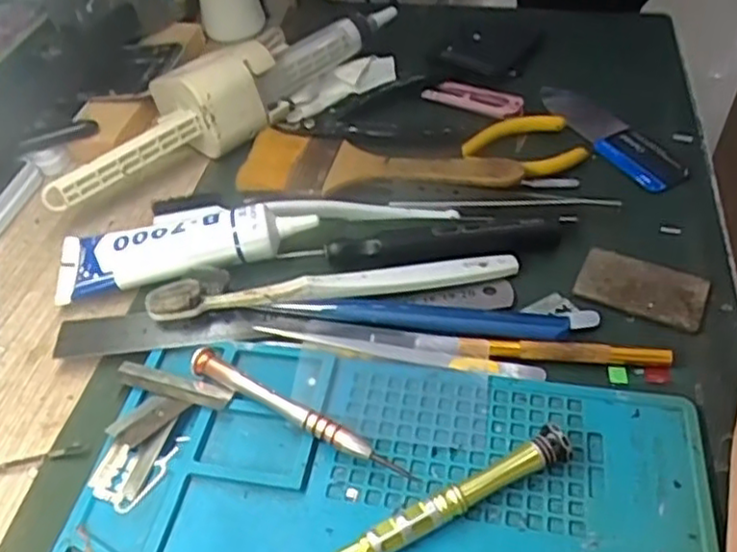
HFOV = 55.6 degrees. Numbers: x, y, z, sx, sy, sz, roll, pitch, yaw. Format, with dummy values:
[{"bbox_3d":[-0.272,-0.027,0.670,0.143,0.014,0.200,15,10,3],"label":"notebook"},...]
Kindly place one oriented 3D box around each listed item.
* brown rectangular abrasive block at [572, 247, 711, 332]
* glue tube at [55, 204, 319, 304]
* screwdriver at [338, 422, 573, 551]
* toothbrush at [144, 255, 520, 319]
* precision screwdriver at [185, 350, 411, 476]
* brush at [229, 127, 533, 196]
[{"bbox_3d":[0.138,0.004,0.352,0.060,0.004,0.036,20,51,22],"label":"brown rectangular abrasive block"},{"bbox_3d":[-0.098,-0.019,0.371,0.134,0.027,0.045,-11,46,-7],"label":"glue tube"},{"bbox_3d":[0.025,0.089,0.270,0.121,0.017,0.015,-21,48,-16],"label":"screwdriver"},{"bbox_3d":[-0.015,0.000,0.347,0.182,0.014,0.019,-9,46,-5],"label":"toothbrush"},{"bbox_3d":[-0.033,0.059,0.304,0.109,0.012,0.011,23,52,24],"label":"precision screwdriver"},{"bbox_3d":[0.006,-0.070,0.422,0.165,0.007,0.065,1,46,5],"label":"brush"}]

